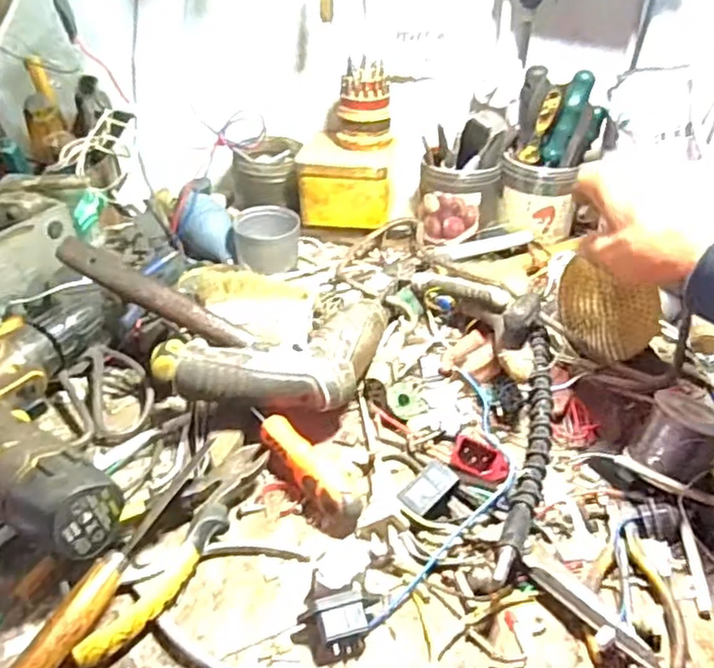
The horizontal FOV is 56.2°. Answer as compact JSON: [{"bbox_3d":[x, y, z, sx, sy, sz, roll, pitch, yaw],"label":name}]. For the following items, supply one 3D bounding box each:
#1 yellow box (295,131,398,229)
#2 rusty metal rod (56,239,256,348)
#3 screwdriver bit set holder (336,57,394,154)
[{"bbox_3d":[-0.009,-0.165,0.716,0.101,0.068,0.085,2,38,4],"label":"yellow box"},{"bbox_3d":[-0.160,-0.030,0.524,0.164,0.014,0.022,28,47,2],"label":"rusty metal rod"},{"bbox_3d":[0.007,-0.235,0.692,0.057,0.078,0.052,1,37,0],"label":"screwdriver bit set holder"}]

